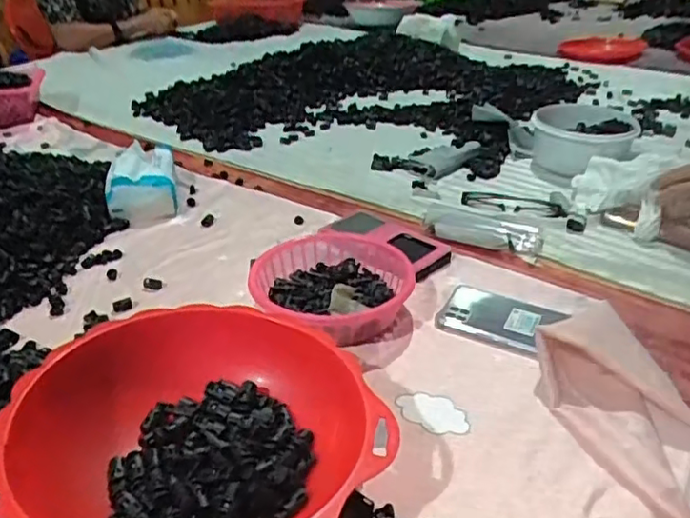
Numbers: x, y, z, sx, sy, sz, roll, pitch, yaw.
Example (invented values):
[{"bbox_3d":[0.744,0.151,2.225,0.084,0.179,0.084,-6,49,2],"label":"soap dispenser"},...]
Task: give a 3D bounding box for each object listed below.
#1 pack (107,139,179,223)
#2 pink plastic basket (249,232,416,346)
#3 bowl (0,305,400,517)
[{"bbox_3d":[-0.296,-0.117,0.897,0.094,0.071,0.153,-8,31,-12],"label":"pack"},{"bbox_3d":[-0.013,0.029,0.663,0.168,0.046,0.190,5,31,9],"label":"pink plastic basket"},{"bbox_3d":[-0.106,0.135,0.441,0.241,0.093,0.231,0,31,0],"label":"bowl"}]

